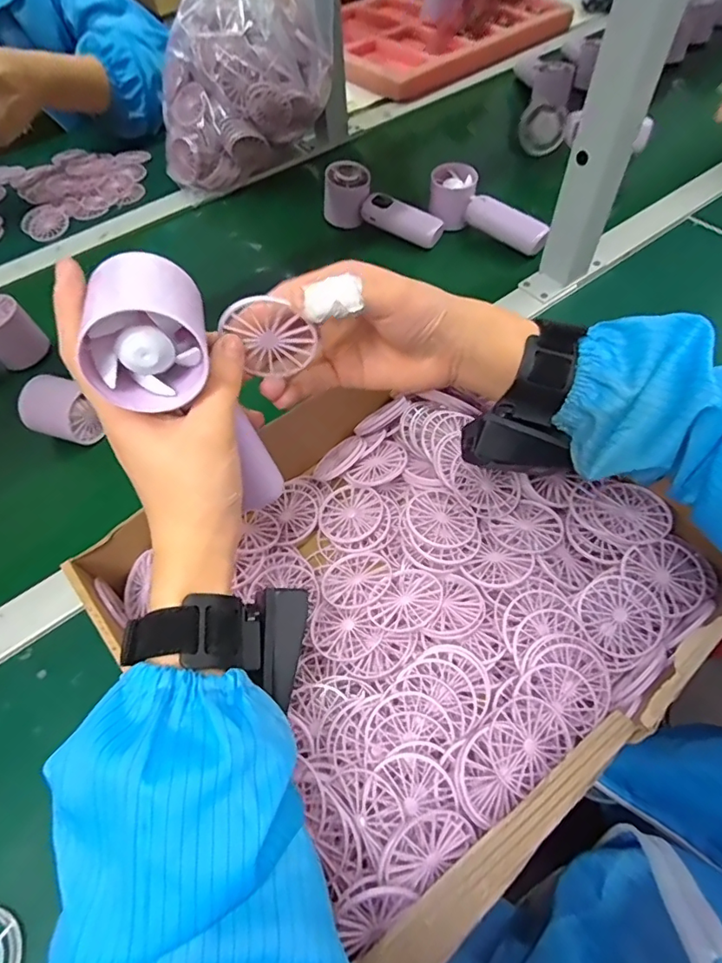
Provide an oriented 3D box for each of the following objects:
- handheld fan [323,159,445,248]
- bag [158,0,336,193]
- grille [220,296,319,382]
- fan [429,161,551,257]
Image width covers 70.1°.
[{"bbox_3d":[0.028,-0.329,0.631,0.152,0.059,0.044,28,64,4],"label":"handheld fan"},{"bbox_3d":[-0.146,-0.550,0.643,0.229,0.255,0.197,-3,59,1],"label":"bag"},{"bbox_3d":[-0.049,-0.076,0.273,0.044,0.046,0.008,-6,59,-1],"label":"grille"},{"bbox_3d":[0.147,-0.318,0.607,0.160,0.045,0.055,37,67,22],"label":"fan"}]

